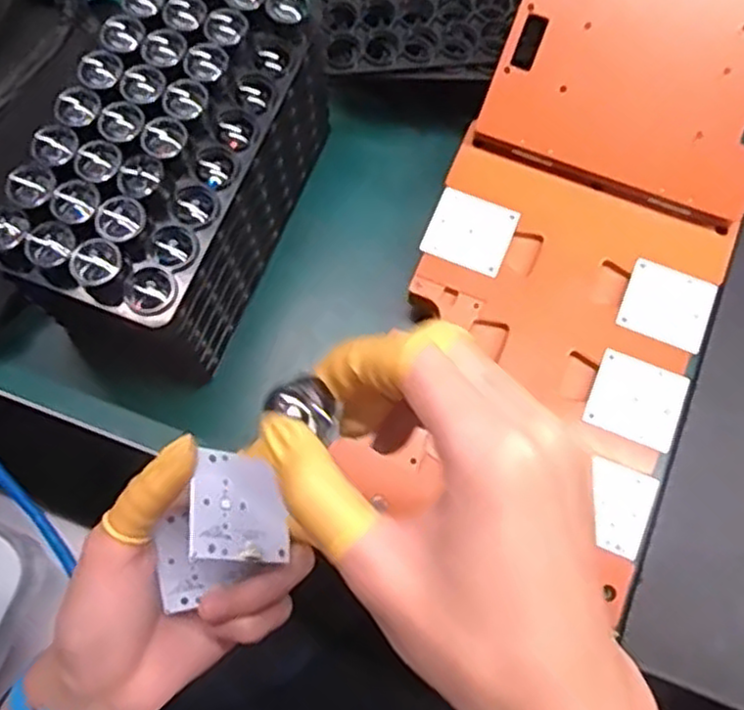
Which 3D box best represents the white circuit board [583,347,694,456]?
[{"bbox_3d":[0.146,0.025,0.397,0.047,0.004,0.045,22,75,7],"label":"white circuit board"}]

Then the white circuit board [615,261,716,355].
[{"bbox_3d":[0.169,-0.028,0.414,0.047,0.004,0.045,23,75,7],"label":"white circuit board"}]

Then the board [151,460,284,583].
[{"bbox_3d":[-0.054,0.063,0.299,0.046,0.004,0.044,16,60,-41],"label":"board"}]

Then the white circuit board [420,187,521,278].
[{"bbox_3d":[0.058,-0.073,0.429,0.048,0.004,0.045,22,75,7],"label":"white circuit board"}]

